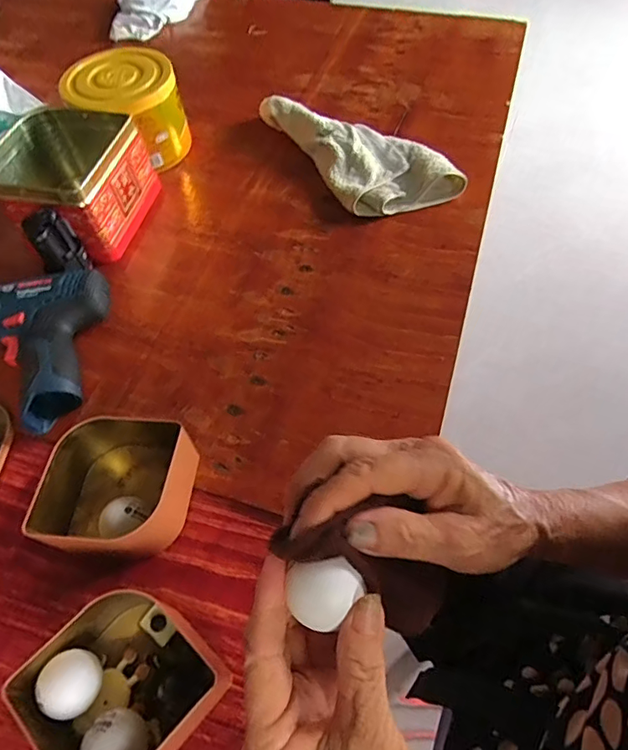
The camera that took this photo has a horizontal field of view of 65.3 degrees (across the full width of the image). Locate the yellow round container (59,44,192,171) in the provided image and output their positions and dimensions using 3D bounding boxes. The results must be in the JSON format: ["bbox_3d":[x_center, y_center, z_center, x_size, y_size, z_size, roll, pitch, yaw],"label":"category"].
[{"bbox_3d":[-0.239,-0.338,0.634,0.129,0.105,0.133,-1,58,1],"label":"yellow round container"}]

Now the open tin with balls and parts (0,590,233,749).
[{"bbox_3d":[-0.126,0.203,0.325,0.123,0.061,0.096,25,62,16],"label":"open tin with balls and parts"}]

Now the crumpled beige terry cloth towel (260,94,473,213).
[{"bbox_3d":[0.054,-0.297,0.631,0.139,0.036,0.278,-32,63,-17],"label":"crumpled beige terry cloth towel"}]

